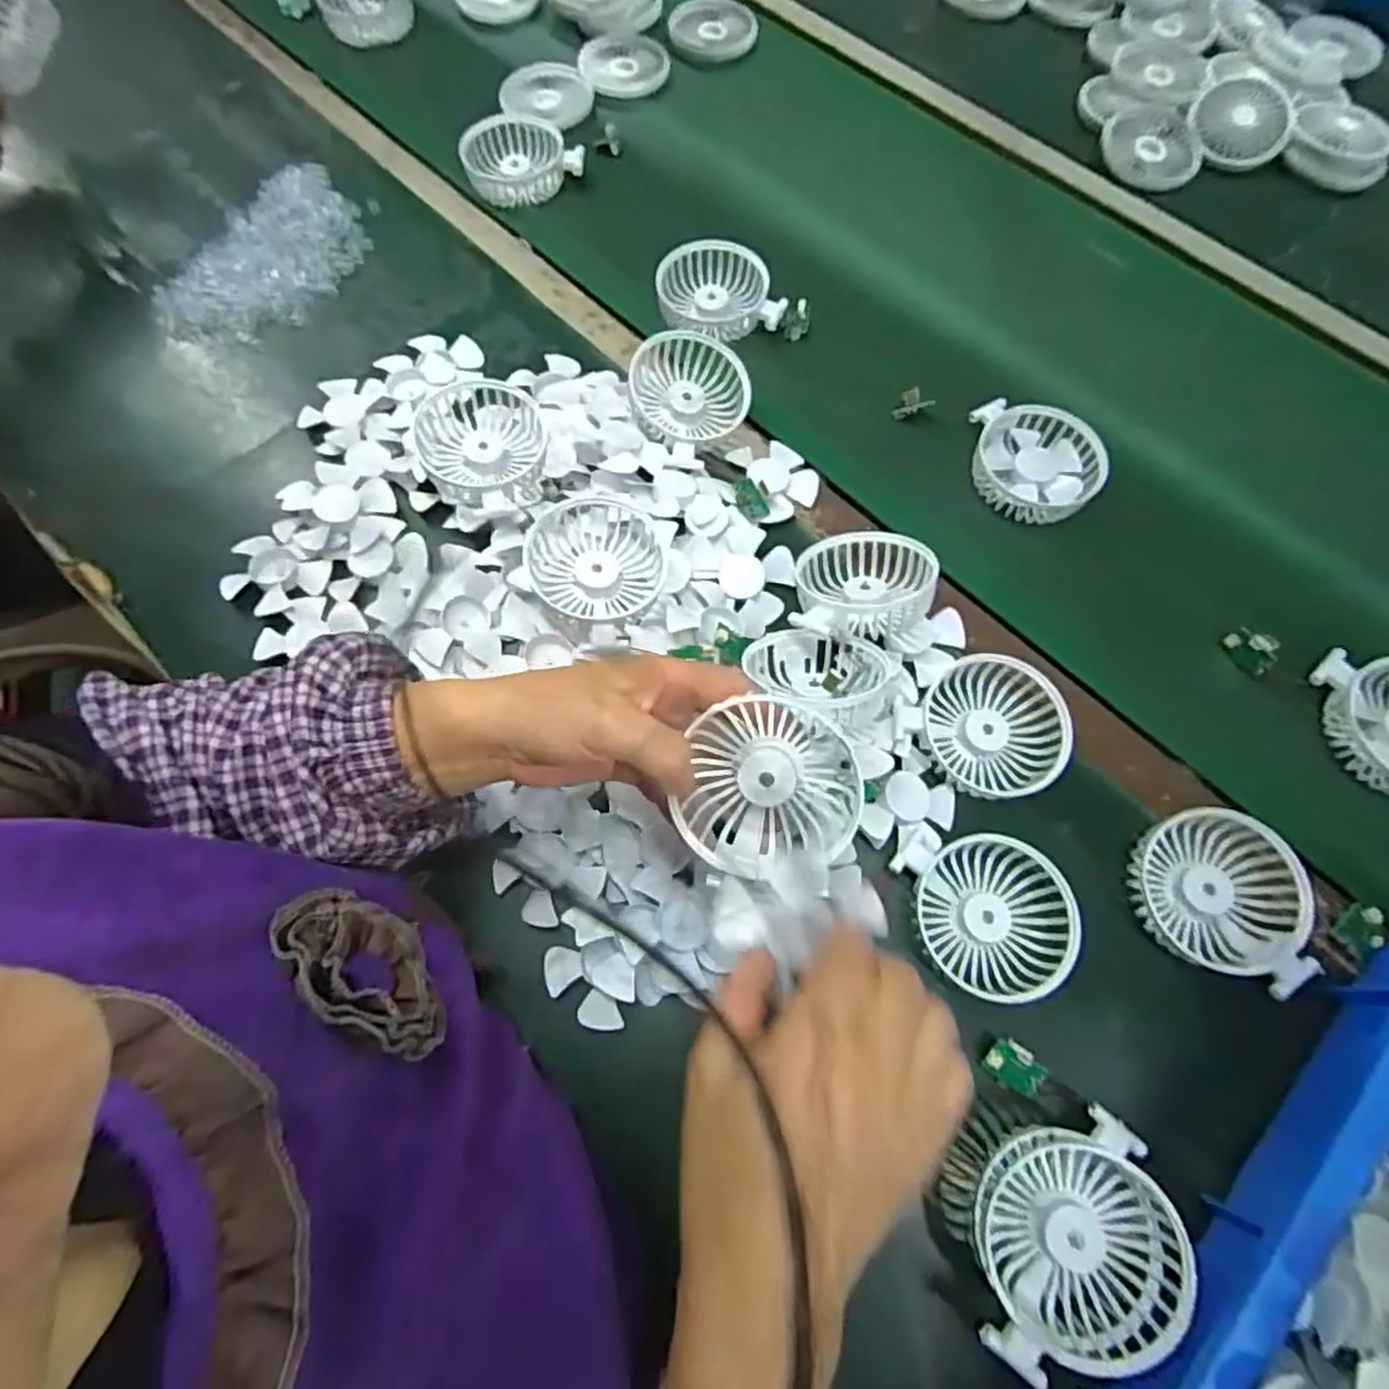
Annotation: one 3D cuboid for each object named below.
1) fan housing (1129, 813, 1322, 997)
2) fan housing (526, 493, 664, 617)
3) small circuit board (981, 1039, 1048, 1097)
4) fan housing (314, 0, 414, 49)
[{"bbox_3d":[0.302,0.116,0.416,0.082,0.031,0.094,1,67,0],"label":"fan housing"},{"bbox_3d":[-0.063,-0.090,0.482,0.088,0.035,0.085,0,67,0],"label":"fan housing"},{"bbox_3d":[0.176,0.203,0.398,0.032,0.008,0.022,31,70,12],"label":"small circuit board"},{"bbox_3d":[-0.337,-0.707,0.744,0.096,0.032,0.081,-15,68,-6],"label":"fan housing"}]

